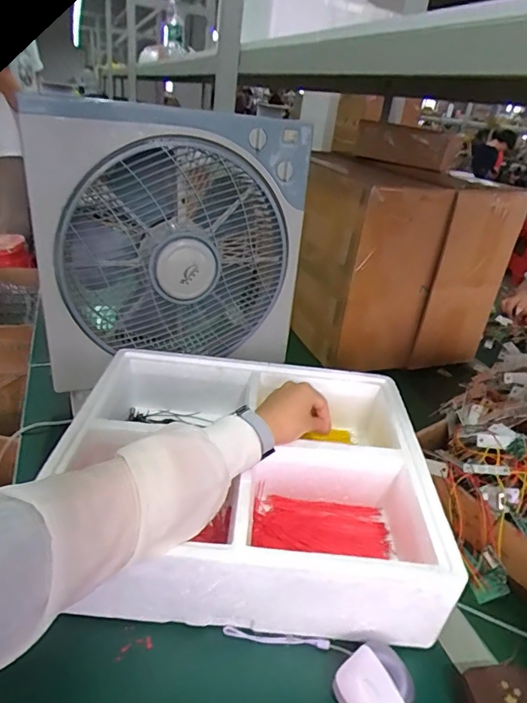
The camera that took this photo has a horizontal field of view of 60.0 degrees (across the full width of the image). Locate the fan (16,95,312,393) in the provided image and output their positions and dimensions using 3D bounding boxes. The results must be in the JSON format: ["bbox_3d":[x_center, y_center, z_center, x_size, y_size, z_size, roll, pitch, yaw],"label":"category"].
[{"bbox_3d":[-0.124,-0.145,0.669,0.369,0.361,0.118,-6,32,-23],"label":"fan"}]

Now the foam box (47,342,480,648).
[{"bbox_3d":[-0.018,0.140,0.547,0.391,0.106,0.332,7,29,-1],"label":"foam box"}]

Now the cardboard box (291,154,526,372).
[{"bbox_3d":[0.257,-0.155,0.892,0.353,0.332,0.202,-7,32,-25],"label":"cardboard box"}]

